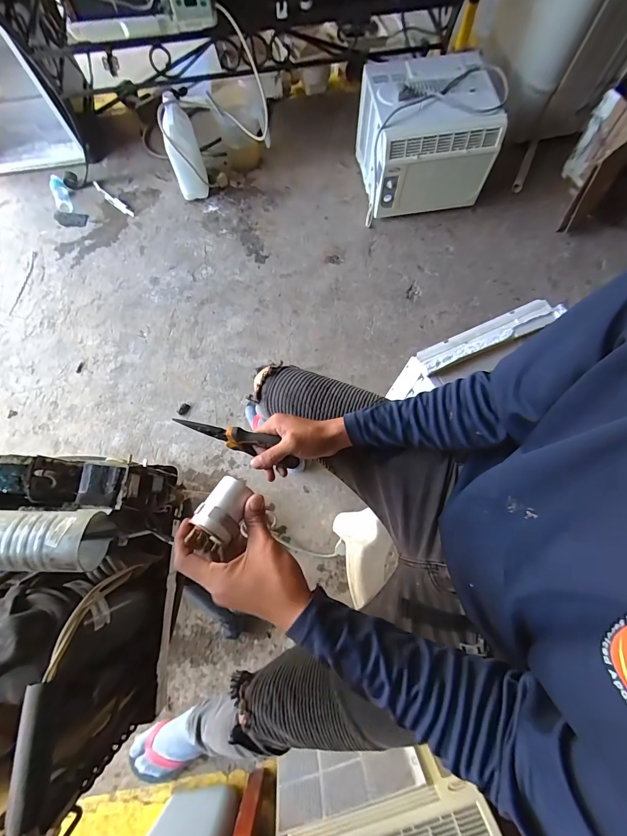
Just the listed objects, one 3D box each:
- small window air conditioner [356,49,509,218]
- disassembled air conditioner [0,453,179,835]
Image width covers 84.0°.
[{"bbox_3d":[0.413,-1.048,1.311,0.437,0.321,0.378,-9,72,-2],"label":"small window air conditioner"},{"bbox_3d":[-0.405,0.230,0.419,0.375,0.276,0.355,1,72,2],"label":"disassembled air conditioner"}]

